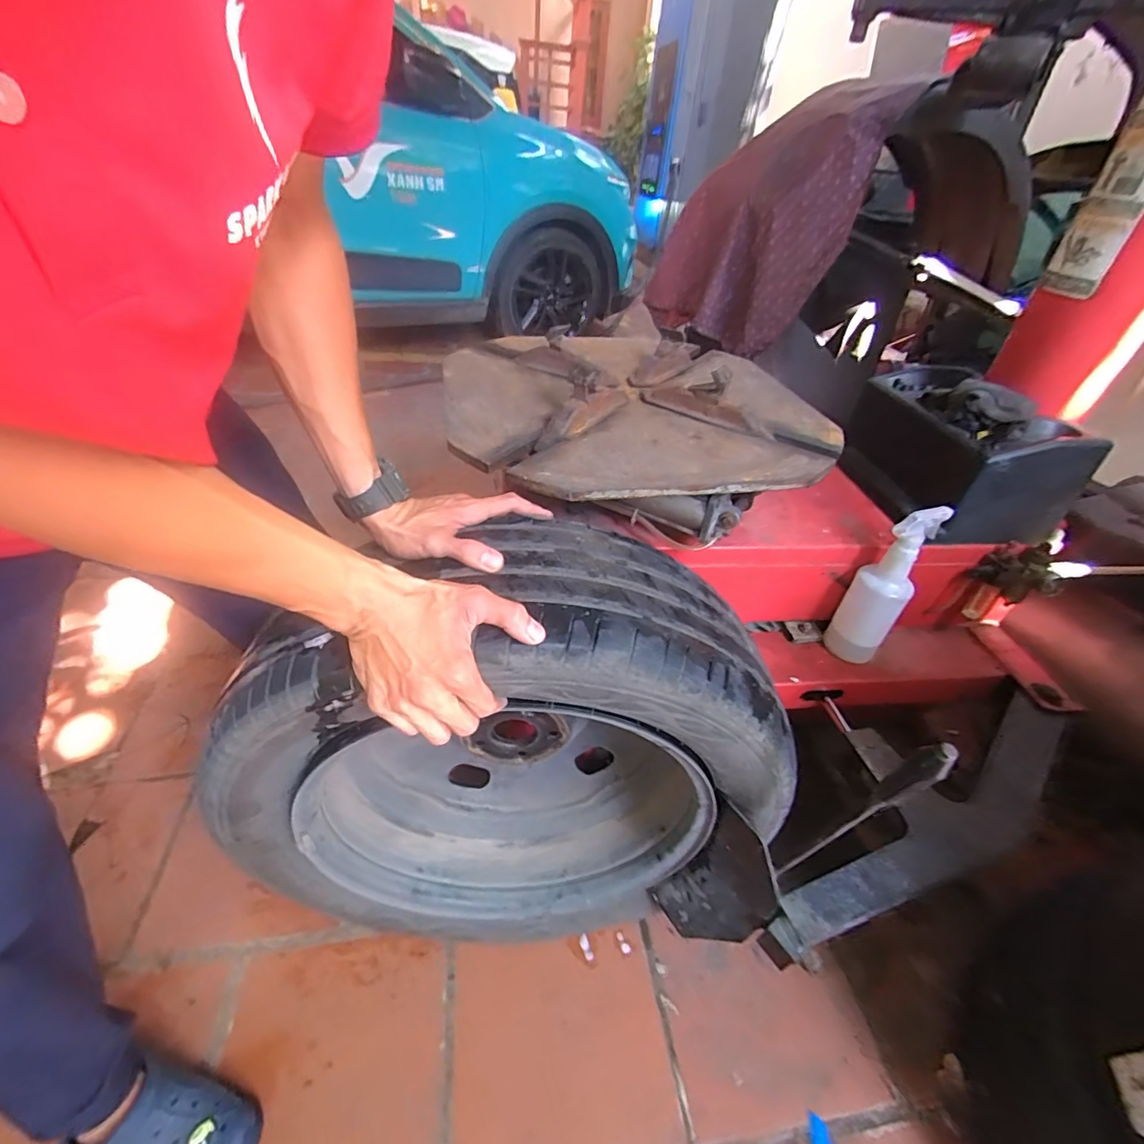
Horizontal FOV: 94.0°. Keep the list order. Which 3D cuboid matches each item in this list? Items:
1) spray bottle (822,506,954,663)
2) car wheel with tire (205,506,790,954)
[{"bbox_3d":[0.515,0.034,0.890,0.085,0.303,0.076,8,39,2],"label":"spray bottle"},{"bbox_3d":[-0.063,0.226,0.680,0.595,0.586,0.210,2,38,-6],"label":"car wheel with tire"}]

